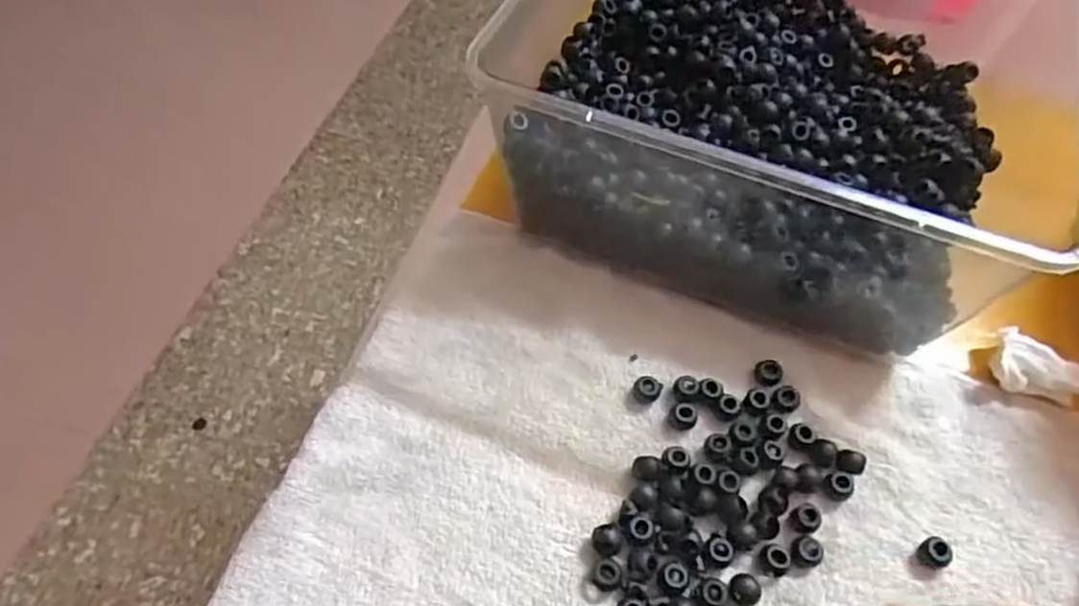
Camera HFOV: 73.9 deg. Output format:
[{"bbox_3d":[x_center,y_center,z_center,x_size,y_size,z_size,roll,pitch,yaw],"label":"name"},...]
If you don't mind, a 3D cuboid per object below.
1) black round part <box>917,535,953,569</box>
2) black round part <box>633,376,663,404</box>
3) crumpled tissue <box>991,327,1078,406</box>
[{"bbox_3d":[0.203,0.128,0.368,0.015,0.011,0.015,2,56,-3],"label":"black round part"},{"bbox_3d":[0.062,0.050,0.414,0.015,0.012,0.013,23,58,11],"label":"black round part"},{"bbox_3d":[0.299,0.037,0.426,0.054,0.023,0.038,10,56,3],"label":"crumpled tissue"}]

